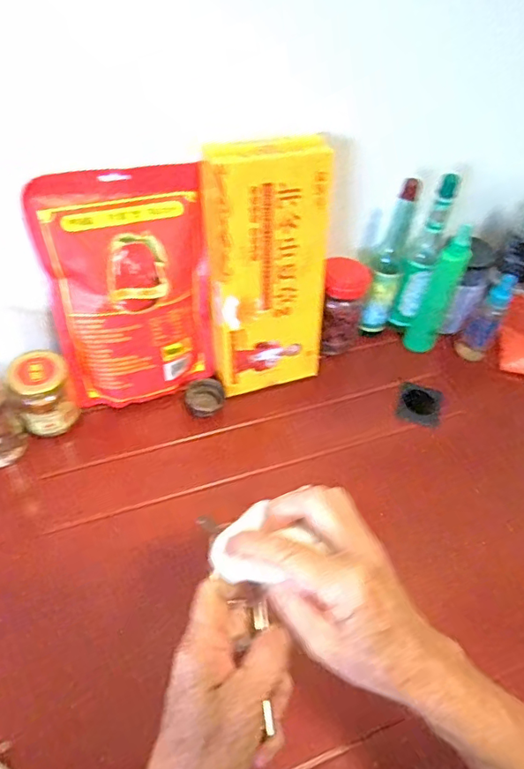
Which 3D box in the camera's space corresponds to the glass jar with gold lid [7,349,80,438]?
[{"bbox_3d":[-0.253,0.009,0.618,0.063,0.081,0.063,-17,53,-19],"label":"glass jar with gold lid"}]

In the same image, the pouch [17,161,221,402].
[{"bbox_3d":[-0.146,-0.104,0.616,0.180,0.270,0.036,-15,34,-21],"label":"pouch"}]

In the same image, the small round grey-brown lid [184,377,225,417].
[{"bbox_3d":[-0.075,0.018,0.696,0.046,0.022,0.058,16,50,8],"label":"small round grey-brown lid"}]

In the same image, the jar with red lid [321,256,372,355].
[{"bbox_3d":[0.108,-0.105,0.731,0.065,0.126,0.070,14,50,6],"label":"jar with red lid"}]

